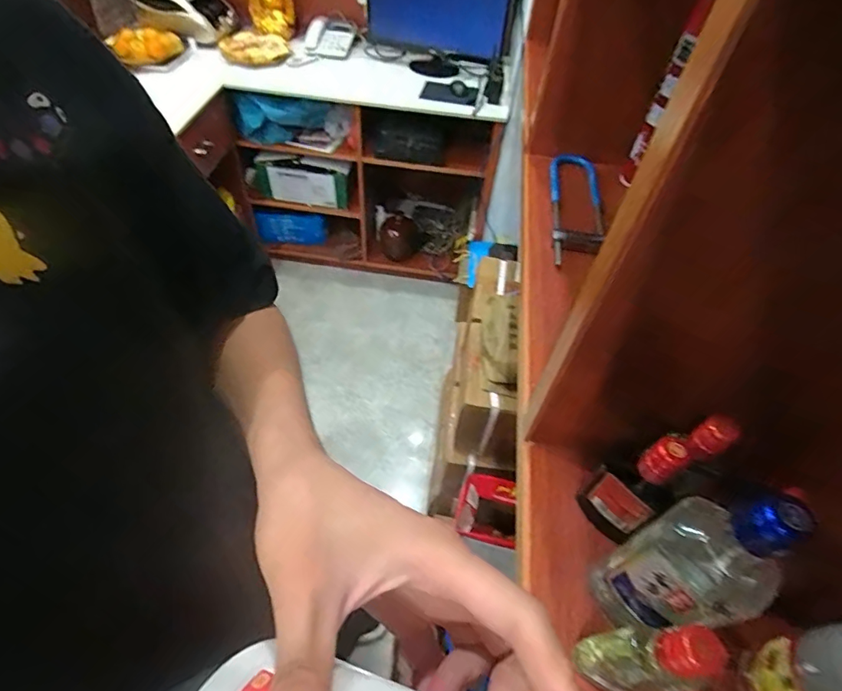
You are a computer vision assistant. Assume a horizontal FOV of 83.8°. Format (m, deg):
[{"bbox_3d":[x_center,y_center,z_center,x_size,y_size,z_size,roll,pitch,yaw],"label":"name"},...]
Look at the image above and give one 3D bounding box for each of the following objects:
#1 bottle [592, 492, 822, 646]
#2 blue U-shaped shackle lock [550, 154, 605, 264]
[{"bbox_3d":[0.191,0.159,0.335,0.053,0.197,0.072,-11,53,-13],"label":"bottle"},{"bbox_3d":[0.282,-0.249,0.845,0.107,0.035,0.324,10,51,4],"label":"blue U-shaped shackle lock"}]

